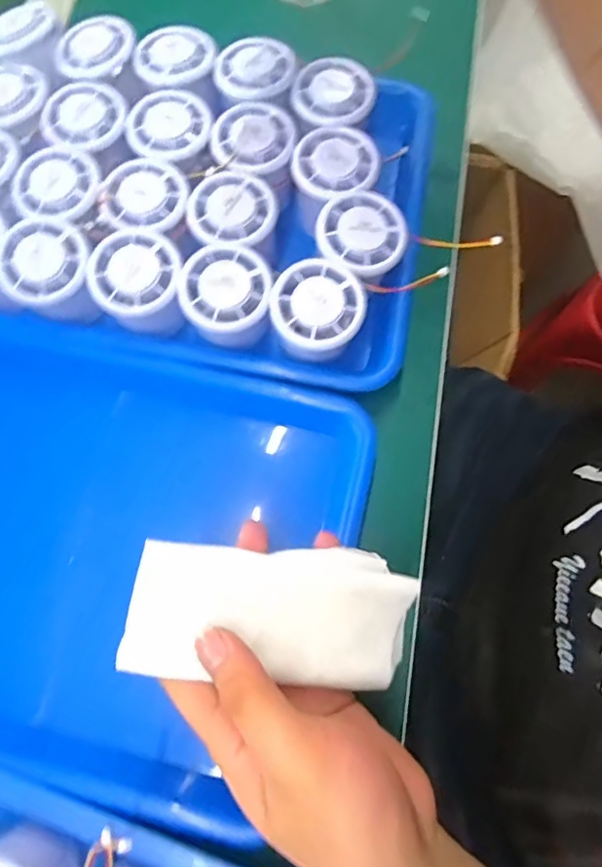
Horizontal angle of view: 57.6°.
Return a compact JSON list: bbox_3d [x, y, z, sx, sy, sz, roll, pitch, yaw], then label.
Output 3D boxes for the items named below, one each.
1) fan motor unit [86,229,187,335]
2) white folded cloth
[{"bbox_3d":[-0.102,-0.095,0.349,0.055,0.038,0.058,-1,74,2],"label":"fan motor unit"},{"bbox_3d":[-0.009,0.086,0.264,0.139,0.013,0.063,12,73,-20],"label":"white folded cloth"}]

